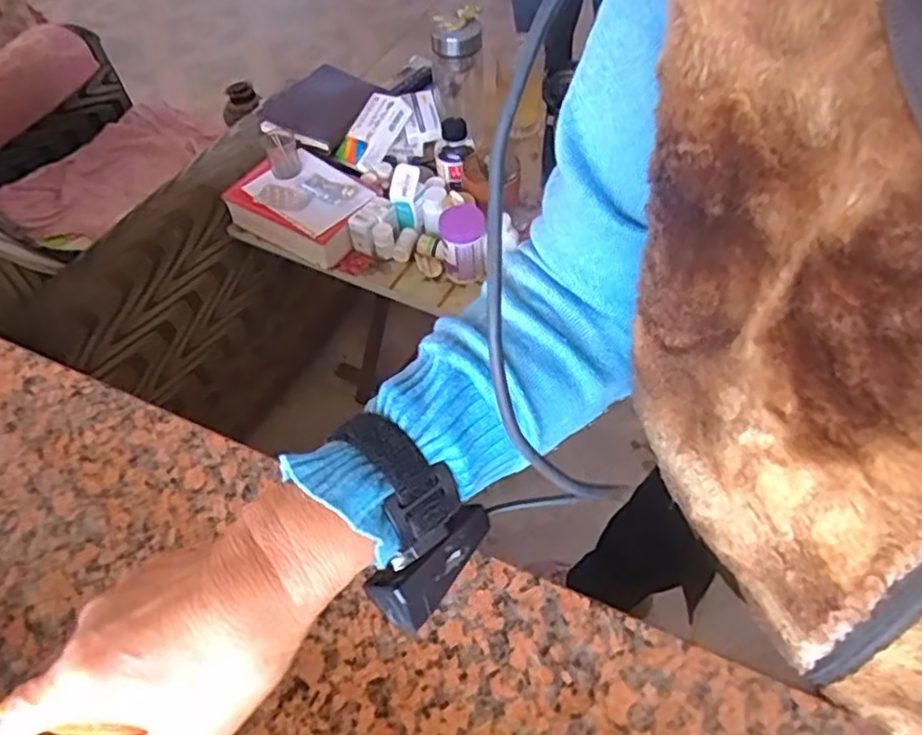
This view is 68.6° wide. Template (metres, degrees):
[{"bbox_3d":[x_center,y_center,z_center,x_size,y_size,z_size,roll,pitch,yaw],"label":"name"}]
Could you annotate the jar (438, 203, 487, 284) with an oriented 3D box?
[{"bbox_3d":[0.004,-0.177,0.975,0.063,0.092,0.068,-2,52,2],"label":"jar"}]

